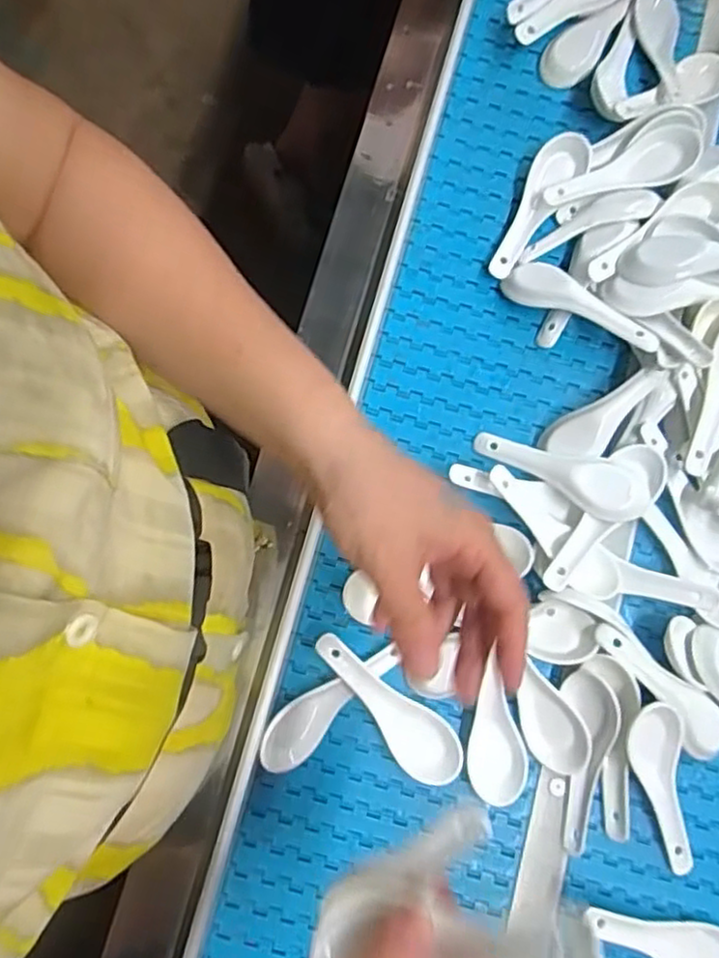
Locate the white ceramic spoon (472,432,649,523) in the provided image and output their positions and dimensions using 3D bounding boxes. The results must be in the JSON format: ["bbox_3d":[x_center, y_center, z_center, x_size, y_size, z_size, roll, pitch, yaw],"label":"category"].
[{"bbox_3d":[0.142,-0.005,0.484,0.124,0.018,0.037,22,80,16],"label":"white ceramic spoon"}]

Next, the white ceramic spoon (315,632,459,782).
[{"bbox_3d":[0.016,0.158,0.459,0.124,0.028,0.041,38,82,6],"label":"white ceramic spoon"}]

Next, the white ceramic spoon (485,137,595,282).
[{"bbox_3d":[0.140,-0.209,0.528,0.038,0.022,0.126,25,80,4],"label":"white ceramic spoon"}]

